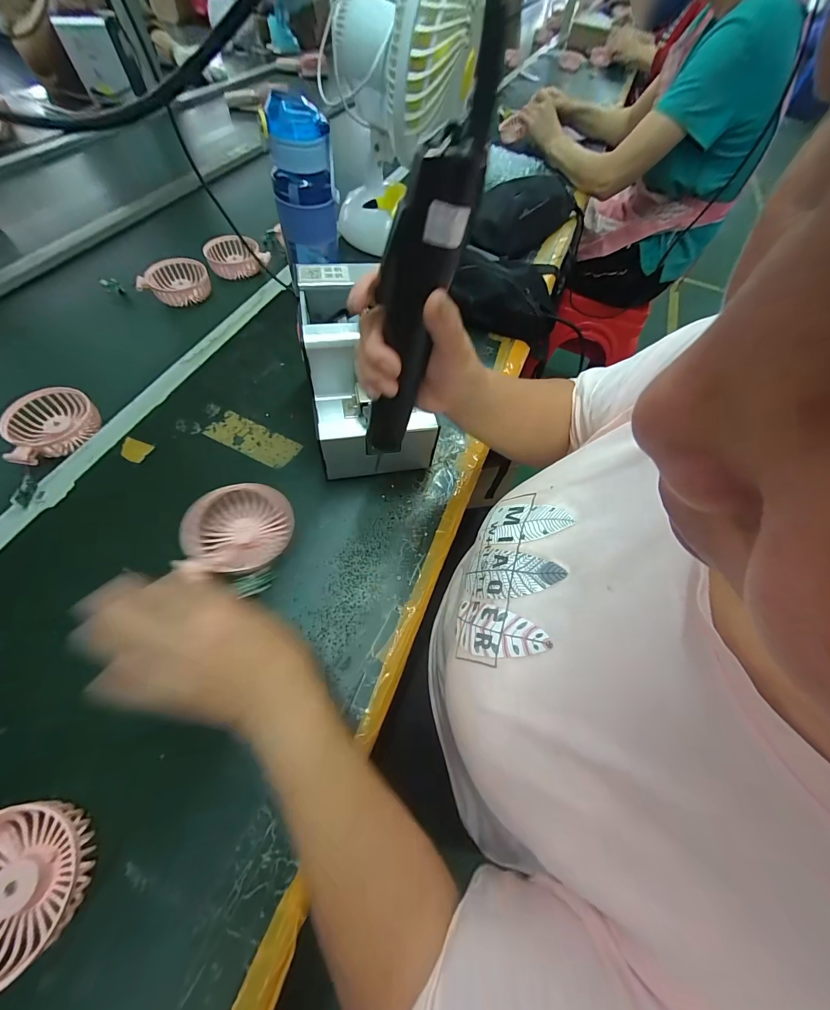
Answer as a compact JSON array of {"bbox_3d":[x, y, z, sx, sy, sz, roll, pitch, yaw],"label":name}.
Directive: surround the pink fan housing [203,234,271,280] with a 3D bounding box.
[{"bbox_3d":[-0.308,-0.432,0.618,0.102,0.042,0.071,-14,57,-9],"label":"pink fan housing"}]

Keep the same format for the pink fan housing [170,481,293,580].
[{"bbox_3d":[-0.176,0.025,0.353,0.091,0.039,0.087,0,56,0],"label":"pink fan housing"}]

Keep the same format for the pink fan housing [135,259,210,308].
[{"bbox_3d":[-0.385,-0.357,0.570,0.081,0.042,0.084,17,57,11],"label":"pink fan housing"}]

